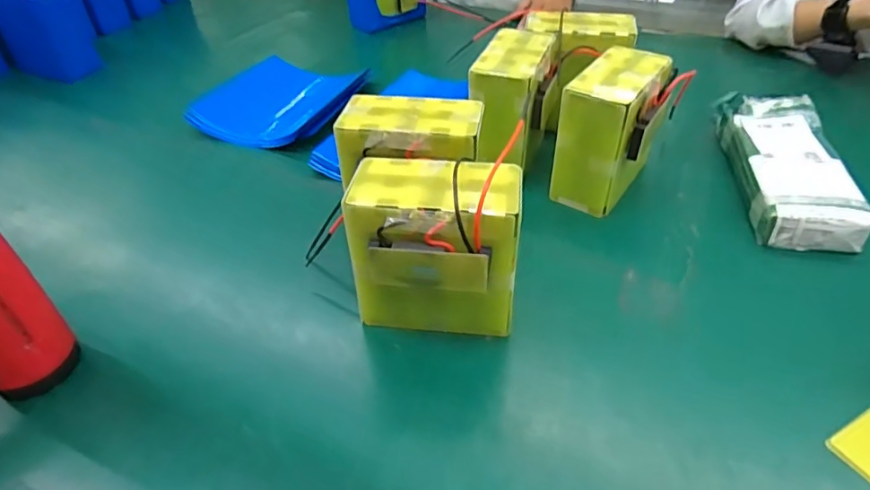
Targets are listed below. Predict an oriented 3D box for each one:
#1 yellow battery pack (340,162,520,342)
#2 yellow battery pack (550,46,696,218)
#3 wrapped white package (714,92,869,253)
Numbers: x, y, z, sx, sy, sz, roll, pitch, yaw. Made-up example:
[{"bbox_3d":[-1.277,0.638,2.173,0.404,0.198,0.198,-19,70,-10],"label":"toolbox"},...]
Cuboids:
[{"bbox_3d":[0.003,0.009,0.500,0.137,0.154,0.087,5,42,9],"label":"yellow battery pack"},{"bbox_3d":[0.210,-0.133,0.658,0.086,0.145,0.152,24,48,28],"label":"yellow battery pack"},{"bbox_3d":[0.423,-0.100,0.678,0.108,0.053,0.276,5,42,9],"label":"wrapped white package"}]

